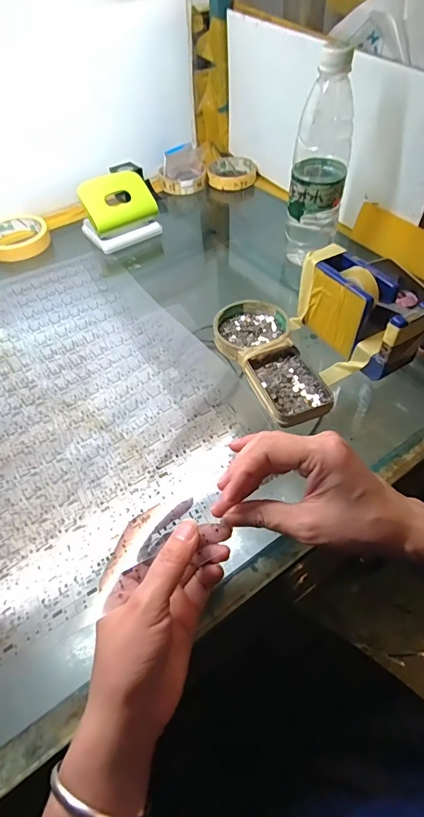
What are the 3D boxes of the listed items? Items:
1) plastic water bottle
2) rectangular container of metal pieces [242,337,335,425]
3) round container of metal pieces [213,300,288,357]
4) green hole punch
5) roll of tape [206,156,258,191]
[{"bbox_3d":[0.129,-0.291,0.502,0.063,0.213,0.066,7,51,9],"label":"plastic water bottle"},{"bbox_3d":[0.076,-0.027,0.426,0.069,0.021,0.095,-19,52,-12],"label":"rectangular container of metal pieces"},{"bbox_3d":[0.044,-0.089,0.480,0.080,0.018,0.083,-2,50,2],"label":"round container of metal pieces"},{"bbox_3d":[-0.139,-0.297,0.631,0.103,0.080,0.067,-28,54,-19],"label":"green hole punch"},{"bbox_3d":[0.037,-0.422,0.761,0.086,0.022,0.103,5,51,8],"label":"roll of tape"}]

